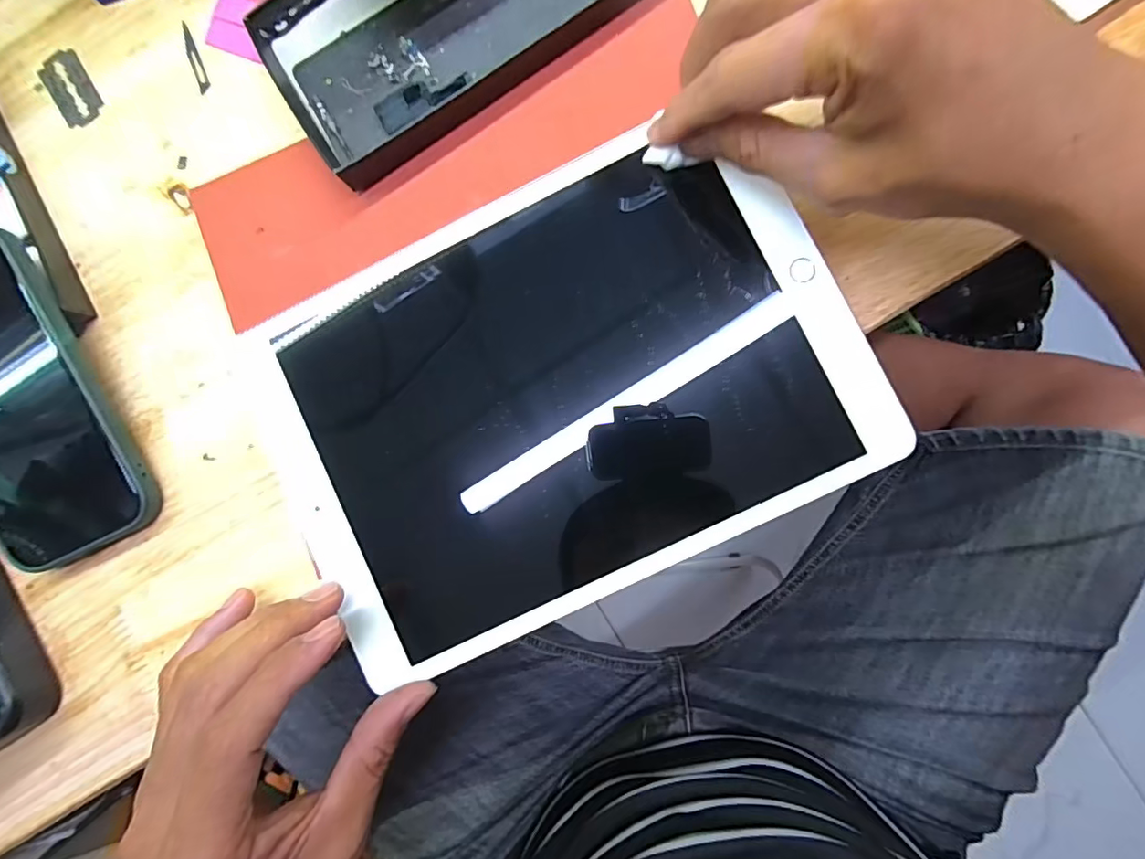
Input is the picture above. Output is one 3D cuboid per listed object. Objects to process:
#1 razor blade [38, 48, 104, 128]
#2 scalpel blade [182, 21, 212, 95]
[{"bbox_3d":[-0.249,-0.169,0.259,0.022,0.004,0.039,-32,87,-4],"label":"razor blade"},{"bbox_3d":[-0.185,-0.182,0.254,0.005,0.004,0.035,-20,88,4],"label":"scalpel blade"}]

